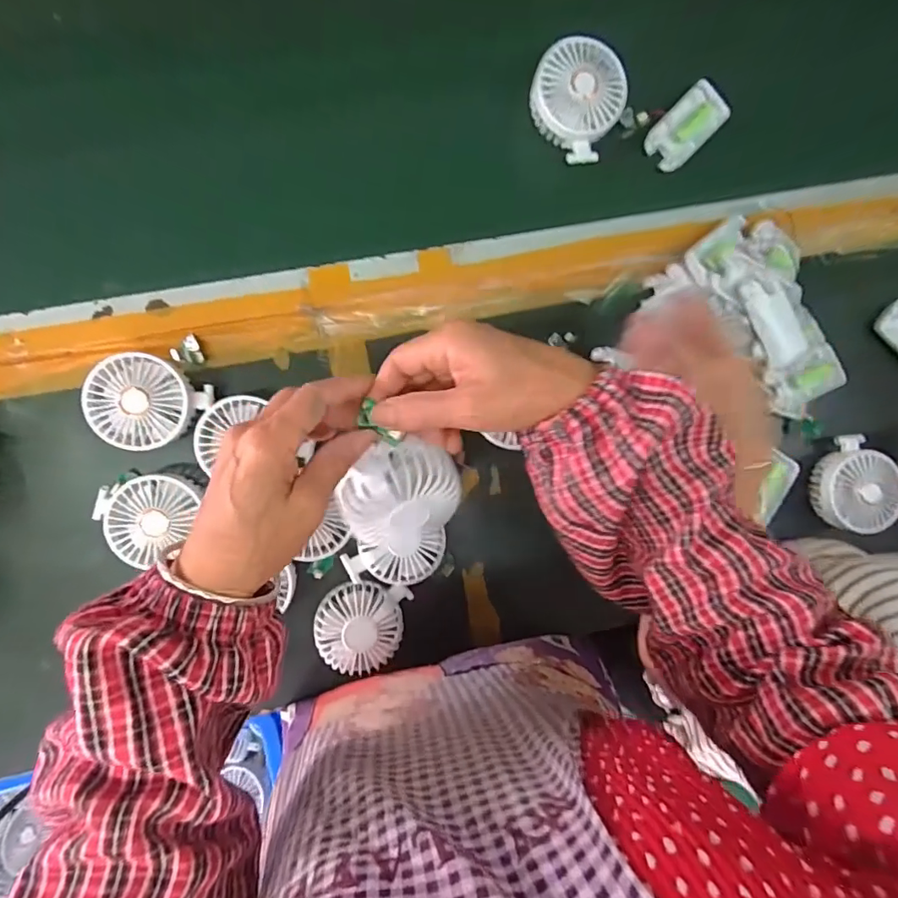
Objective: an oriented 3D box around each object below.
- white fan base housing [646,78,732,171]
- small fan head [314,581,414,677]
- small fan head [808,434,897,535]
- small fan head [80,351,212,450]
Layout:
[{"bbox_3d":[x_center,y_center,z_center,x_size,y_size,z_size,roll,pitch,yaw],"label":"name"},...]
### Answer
[{"bbox_3d":[0.250,-0.339,0.518,0.050,0.010,0.095,44,86,-9],"label":"white fan base housing"},{"bbox_3d":[-0.088,0.175,0.499,0.089,0.043,0.090,16,91,-10],"label":"small fan head"},{"bbox_3d":[0.458,0.040,0.551,0.081,0.038,0.103,10,92,-10],"label":"small fan head"},{"bbox_3d":[-0.282,-0.043,0.460,0.089,0.035,0.085,-1,94,-9],"label":"small fan head"}]

